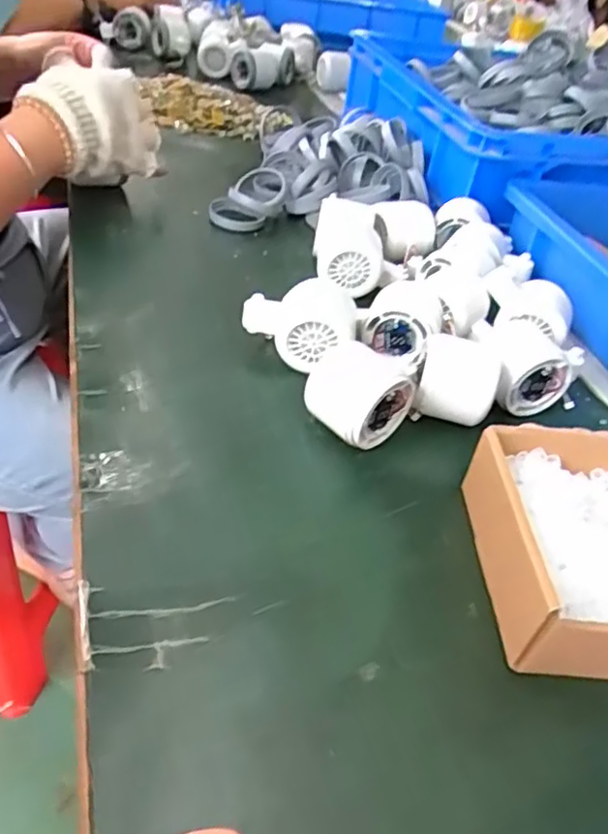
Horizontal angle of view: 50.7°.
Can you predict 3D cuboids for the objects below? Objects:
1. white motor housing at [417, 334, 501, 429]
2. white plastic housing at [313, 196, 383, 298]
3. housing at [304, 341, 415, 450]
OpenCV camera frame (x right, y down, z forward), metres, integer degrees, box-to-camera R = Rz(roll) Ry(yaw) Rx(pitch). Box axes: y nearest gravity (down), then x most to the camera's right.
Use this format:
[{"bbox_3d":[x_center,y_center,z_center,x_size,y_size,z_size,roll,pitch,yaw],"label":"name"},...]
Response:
[{"bbox_3d":[0.108,-0.027,0.459,0.053,0.050,0.052,17,38,5],"label":"white motor housing"},{"bbox_3d":[0.039,-0.161,0.603,0.059,0.048,0.111,4,41,-8],"label":"white plastic housing"},{"bbox_3d":[0.036,-0.016,0.431,0.058,0.056,0.053,-20,49,-31],"label":"housing"}]

